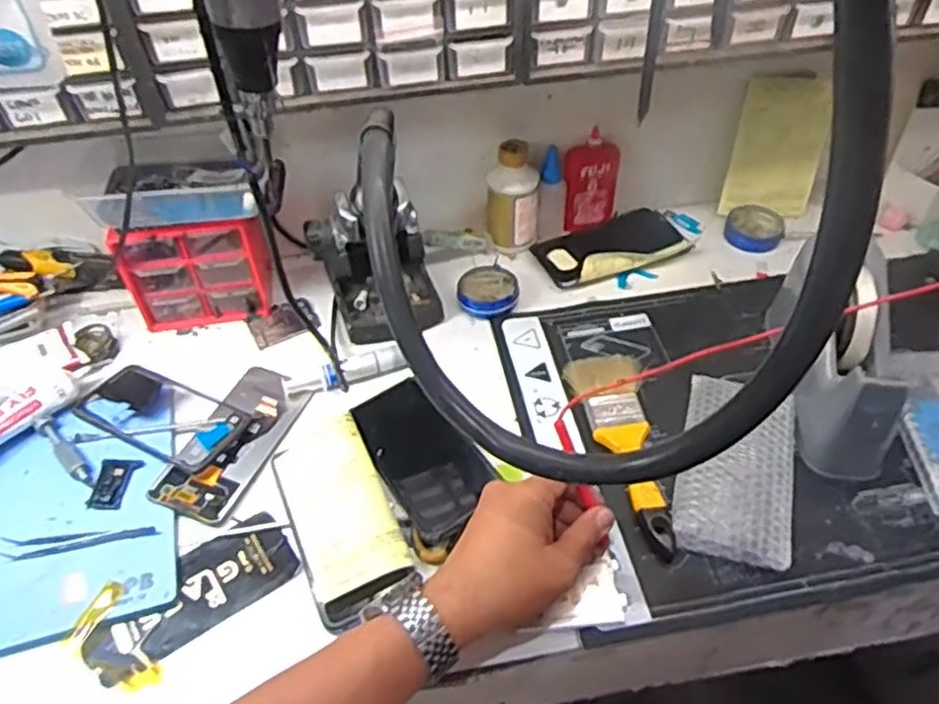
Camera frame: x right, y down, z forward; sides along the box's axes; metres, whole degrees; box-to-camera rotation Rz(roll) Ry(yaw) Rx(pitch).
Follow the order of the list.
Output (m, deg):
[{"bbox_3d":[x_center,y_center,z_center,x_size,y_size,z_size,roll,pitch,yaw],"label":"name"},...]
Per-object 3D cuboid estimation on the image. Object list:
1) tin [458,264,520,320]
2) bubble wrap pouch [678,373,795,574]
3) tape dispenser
[{"bbox_3d":[0.019,-0.065,0.742,0.060,0.015,0.070,-3,47,0],"label":"tin"},{"bbox_3d":[0.216,0.089,0.584,0.087,0.024,0.159,12,49,13],"label":"bubble wrap pouch"},{"bbox_3d":[0.316,0.002,0.617,0.066,0.095,0.192,6,48,7],"label":"tape dispenser"}]

